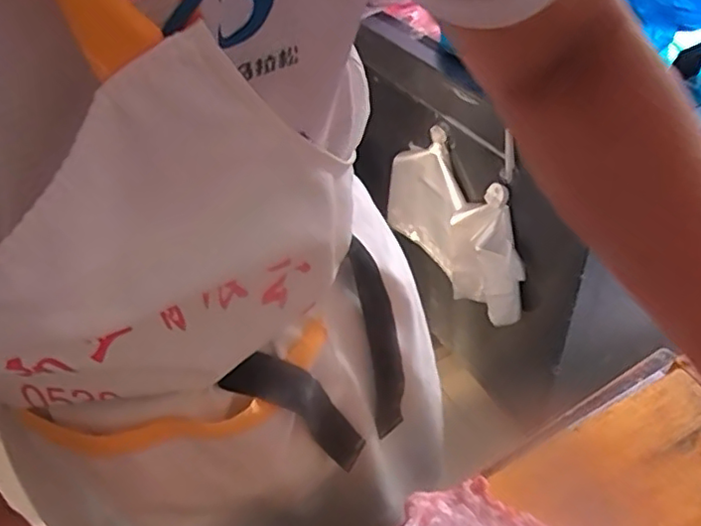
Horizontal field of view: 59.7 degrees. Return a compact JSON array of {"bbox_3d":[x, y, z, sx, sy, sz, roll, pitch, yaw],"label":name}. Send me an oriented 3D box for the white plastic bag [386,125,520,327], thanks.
[{"bbox_3d":[0.188,-0.085,1.151,0.057,0.256,0.362,-24,47,-16],"label":"white plastic bag"}]

